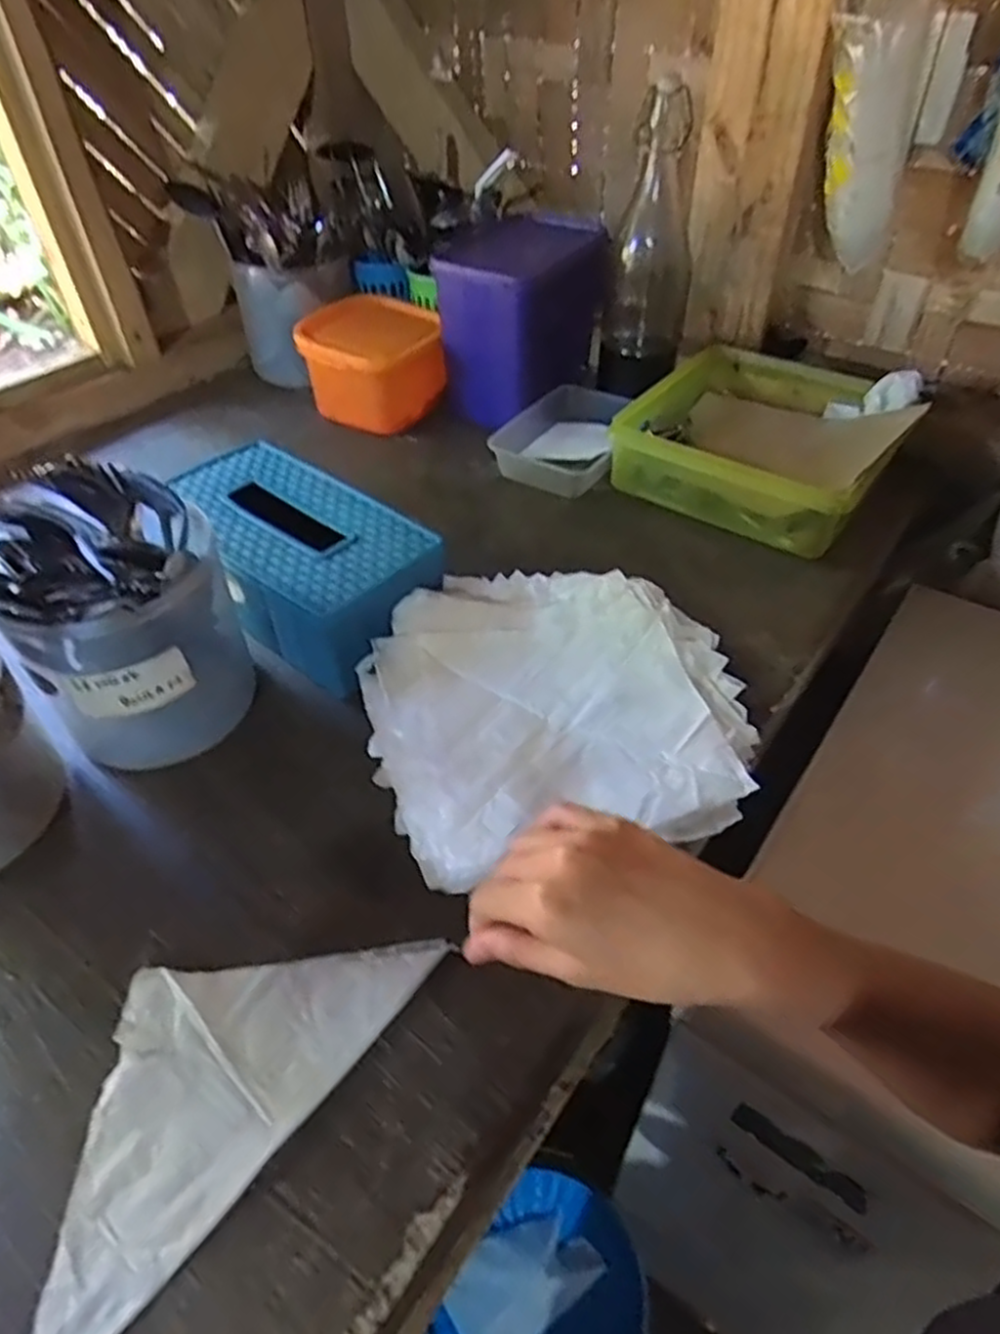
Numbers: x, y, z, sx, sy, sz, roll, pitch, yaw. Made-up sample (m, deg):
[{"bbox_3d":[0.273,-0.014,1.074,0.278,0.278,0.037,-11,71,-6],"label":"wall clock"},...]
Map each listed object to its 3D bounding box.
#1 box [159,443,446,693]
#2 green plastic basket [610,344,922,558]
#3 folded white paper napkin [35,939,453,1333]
[{"bbox_3d":[-0.162,-0.083,0.606,0.244,0.080,0.130,31,52,28],"label":"box"},{"bbox_3d":[0.260,-0.224,0.761,0.245,0.086,0.239,27,50,24],"label":"green plastic basket"},{"bbox_3d":[-0.150,0.204,0.382,0.115,0.006,0.226,30,51,25],"label":"folded white paper napkin"}]

